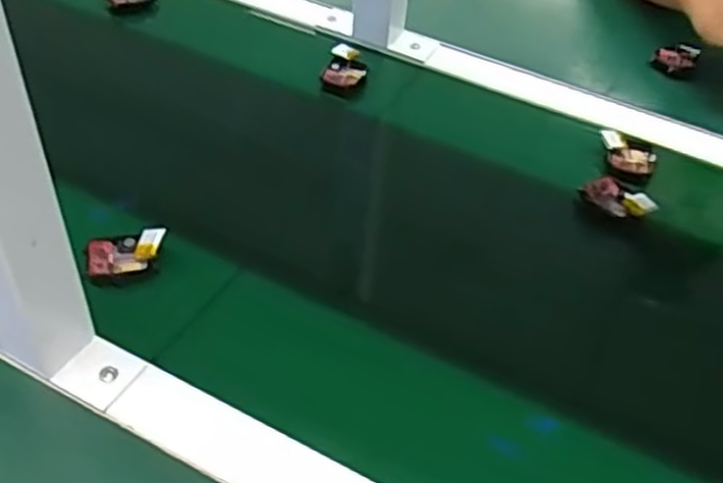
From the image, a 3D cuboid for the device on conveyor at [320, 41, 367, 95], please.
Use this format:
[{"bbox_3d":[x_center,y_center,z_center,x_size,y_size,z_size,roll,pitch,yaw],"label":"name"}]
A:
[{"bbox_3d":[-0.013,-0.158,0.684,0.037,0.017,0.058,12,45,4],"label":"device on conveyor"}]

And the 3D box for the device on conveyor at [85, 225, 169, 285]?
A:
[{"bbox_3d":[-0.157,0.008,0.498,0.051,0.020,0.037,-1,46,-9],"label":"device on conveyor"}]

